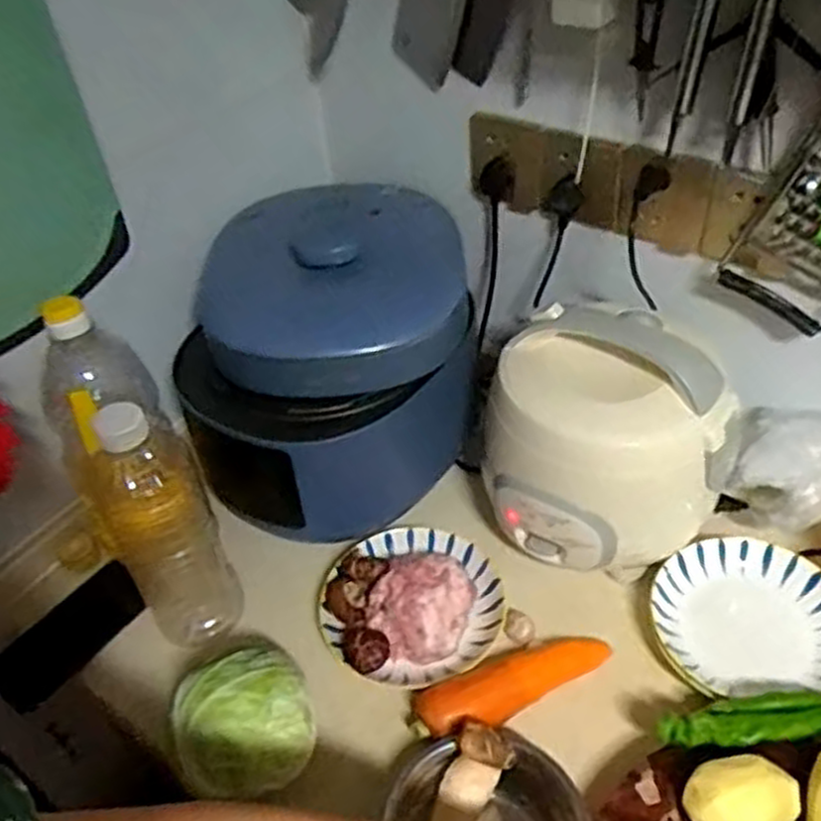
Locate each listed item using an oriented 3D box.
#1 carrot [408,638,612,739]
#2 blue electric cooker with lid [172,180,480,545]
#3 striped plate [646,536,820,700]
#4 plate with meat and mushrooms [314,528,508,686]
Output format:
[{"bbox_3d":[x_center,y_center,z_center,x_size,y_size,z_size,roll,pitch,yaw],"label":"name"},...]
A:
[{"bbox_3d":[0.088,0.233,0.695,0.186,0.036,0.051,-24,46,-18],"label":"carrot"},{"bbox_3d":[-0.083,-0.067,0.838,0.285,0.233,0.318,-7,43,-1],"label":"blue electric cooker with lid"},{"bbox_3d":[0.311,0.191,0.733,0.177,0.030,0.153,-9,43,-3],"label":"striped plate"},{"bbox_3d":[0.000,0.173,0.760,0.170,0.065,0.165,-3,43,3],"label":"plate with meat and mushrooms"}]

